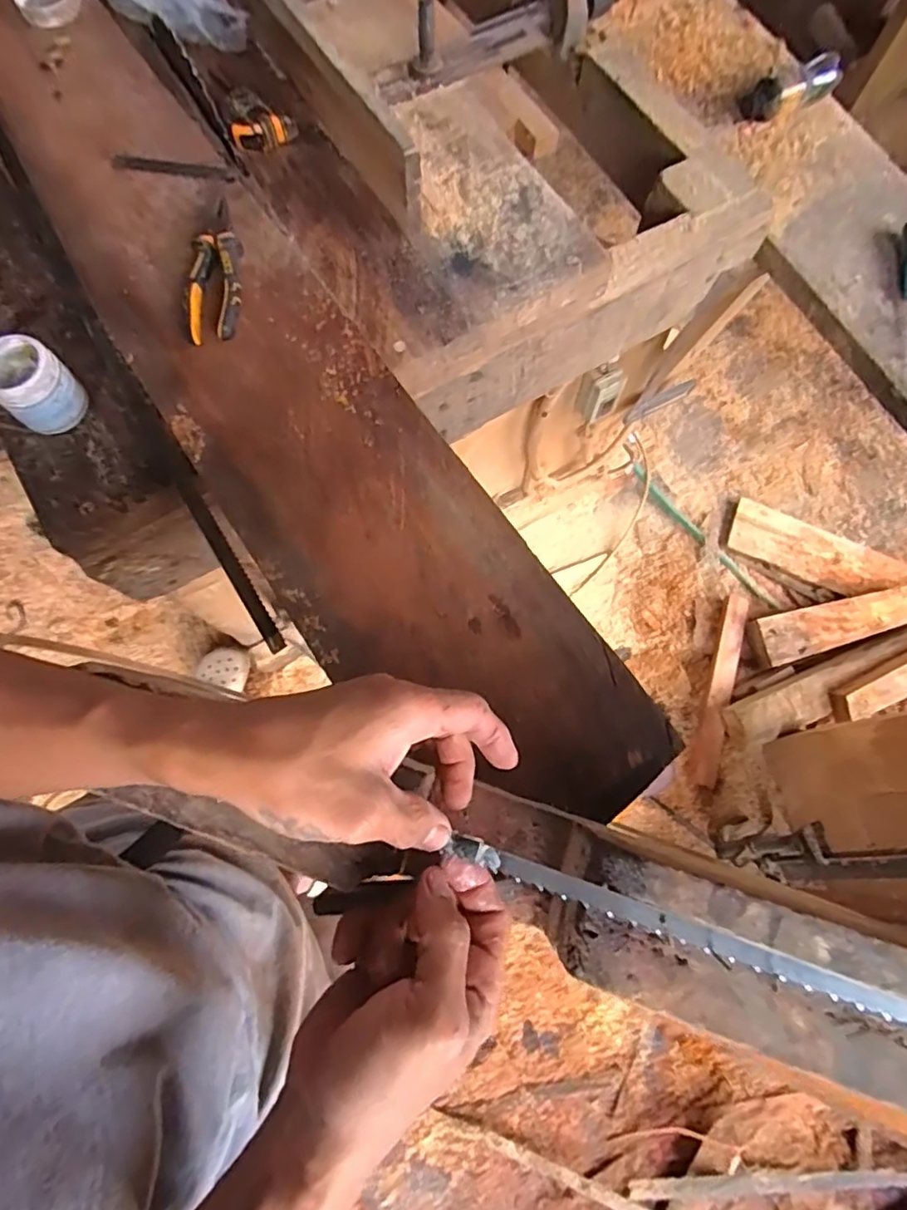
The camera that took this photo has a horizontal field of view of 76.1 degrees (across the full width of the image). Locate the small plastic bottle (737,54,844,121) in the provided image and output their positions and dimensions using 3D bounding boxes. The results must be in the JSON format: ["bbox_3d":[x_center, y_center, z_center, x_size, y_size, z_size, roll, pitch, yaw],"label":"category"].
[{"bbox_3d":[0.530,-0.815,0.908,0.153,0.054,0.071,-27,76,-9],"label":"small plastic bottle"}]

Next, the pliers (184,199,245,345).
[{"bbox_3d":[-0.239,-0.343,0.586,0.053,0.031,0.167,-1,73,-2],"label":"pliers"}]

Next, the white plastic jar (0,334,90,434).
[{"bbox_3d":[-0.430,-0.225,0.595,0.072,0.063,0.070,1,73,-2],"label":"white plastic jar"}]

